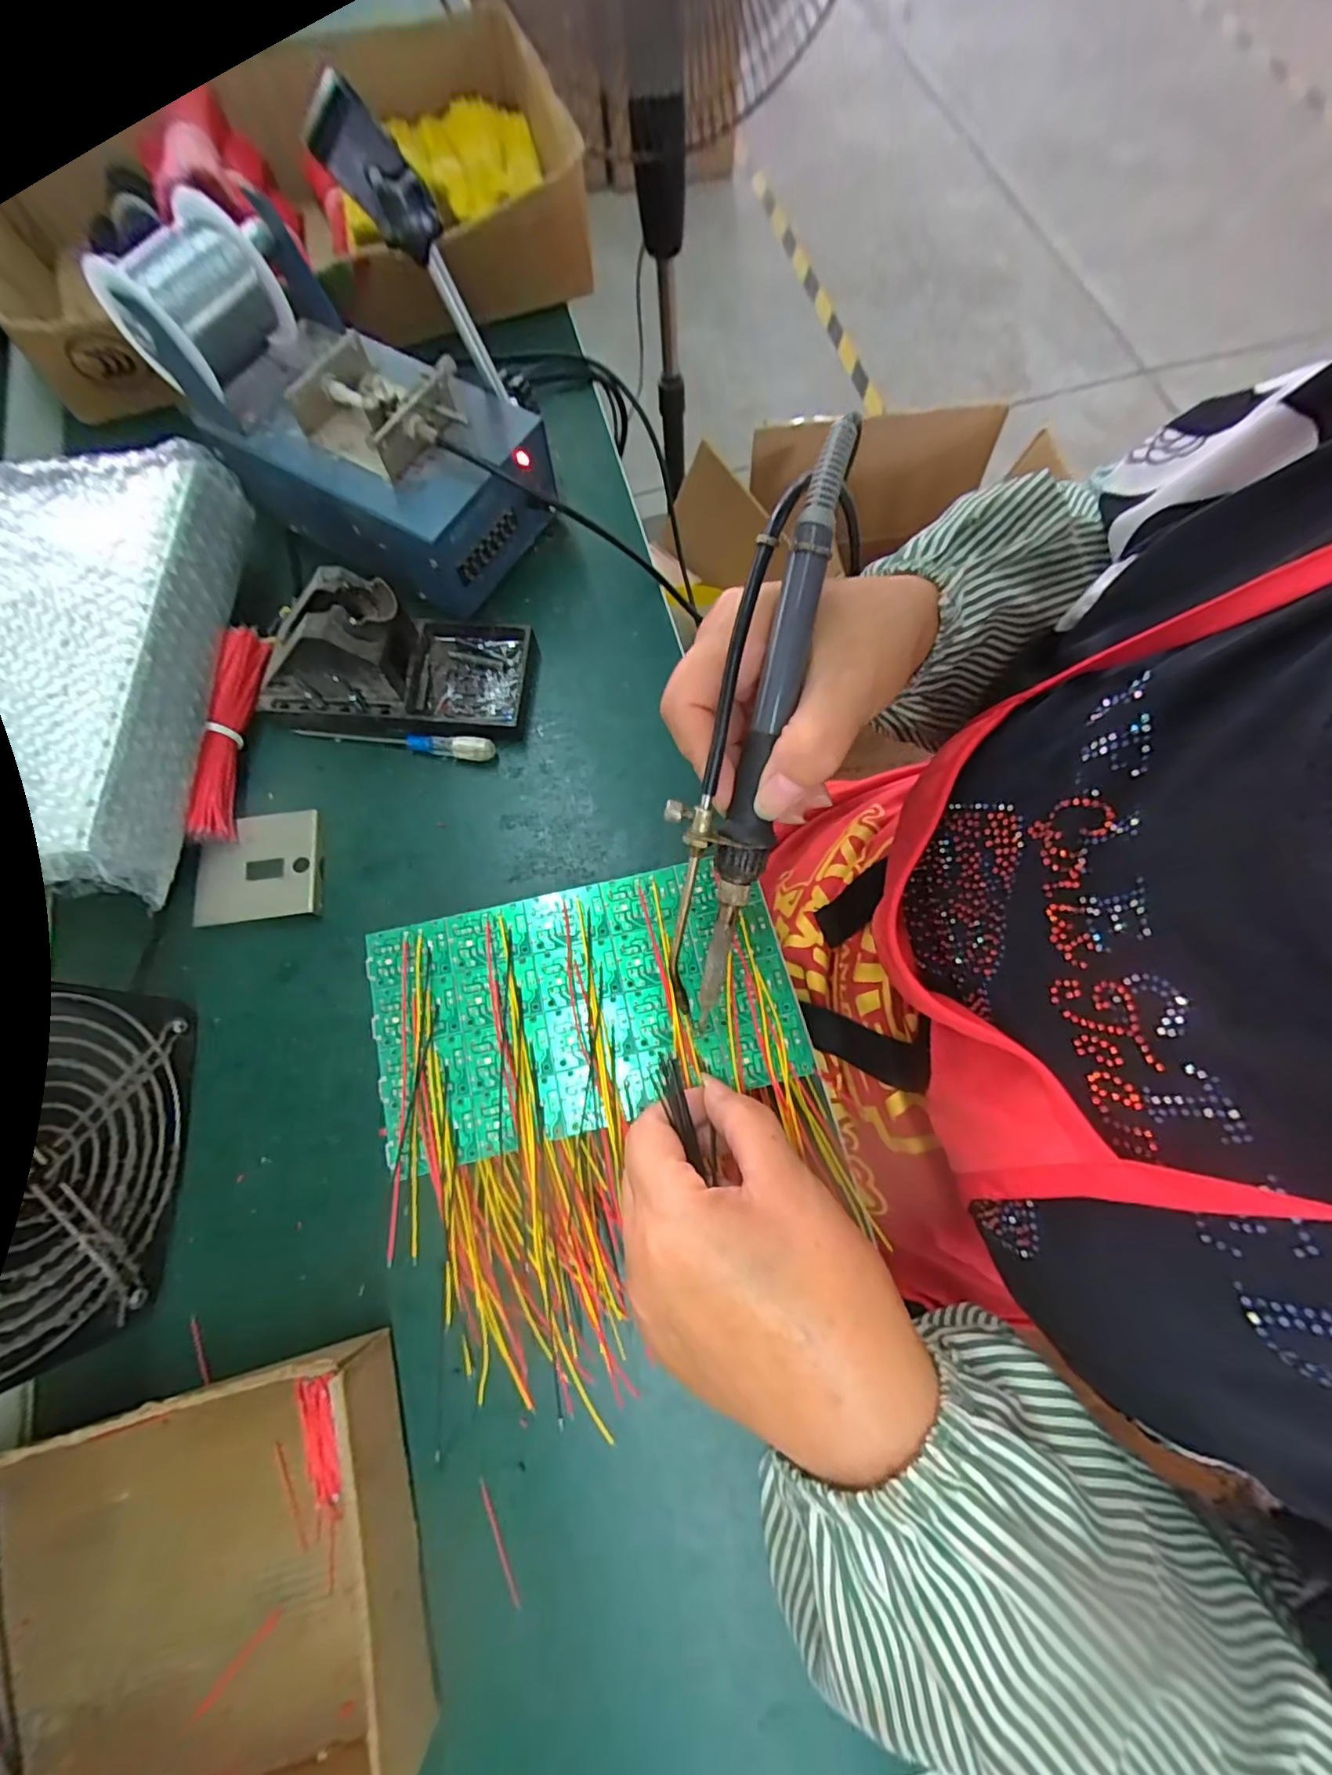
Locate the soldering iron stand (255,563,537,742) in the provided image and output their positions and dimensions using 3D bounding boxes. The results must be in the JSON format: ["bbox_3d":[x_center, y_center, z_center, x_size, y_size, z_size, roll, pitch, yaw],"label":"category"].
[{"bbox_3d":[-0.166,-0.137,0.350,0.157,0.068,0.080,-2,73,-1],"label":"soldering iron stand"}]

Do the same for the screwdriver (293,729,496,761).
[{"bbox_3d":[-0.166,-0.089,0.364,0.123,0.012,0.012,5,74,2],"label":"screwdriver"}]

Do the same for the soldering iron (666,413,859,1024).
[{"bbox_3d":[0.025,-0.049,0.211,0.034,0.029,0.197,10,106,1],"label":"soldering iron"}]

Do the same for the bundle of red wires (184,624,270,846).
[{"bbox_3d":[-0.254,-0.091,0.350,0.018,0.025,0.133,-2,73,0],"label":"bundle of red wires"}]

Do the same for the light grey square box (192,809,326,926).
[{"bbox_3d":[-0.233,-0.012,0.342,0.065,0.011,0.063,-8,74,-5],"label":"light grey square box"}]

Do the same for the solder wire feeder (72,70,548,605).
[{"bbox_3d":[-0.181,-0.292,0.351,0.204,0.149,0.136,25,75,7],"label":"solder wire feeder"}]

